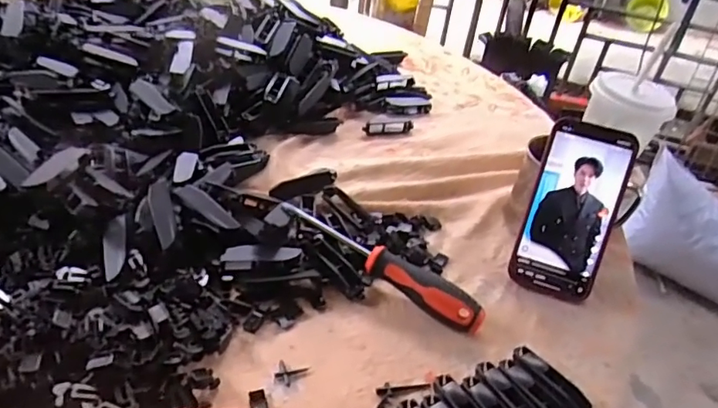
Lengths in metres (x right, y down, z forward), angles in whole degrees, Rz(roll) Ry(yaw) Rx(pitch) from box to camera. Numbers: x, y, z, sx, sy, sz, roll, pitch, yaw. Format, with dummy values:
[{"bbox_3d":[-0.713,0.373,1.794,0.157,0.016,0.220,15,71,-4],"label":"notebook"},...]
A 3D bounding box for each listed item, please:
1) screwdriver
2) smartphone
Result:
[{"bbox_3d":[0.015,0.058,0.467,0.201,0.037,0.027,22,40,18],"label":"screwdriver"},{"bbox_3d":[0.197,0.006,0.486,0.077,0.162,0.016,16,11,17],"label":"smartphone"}]

